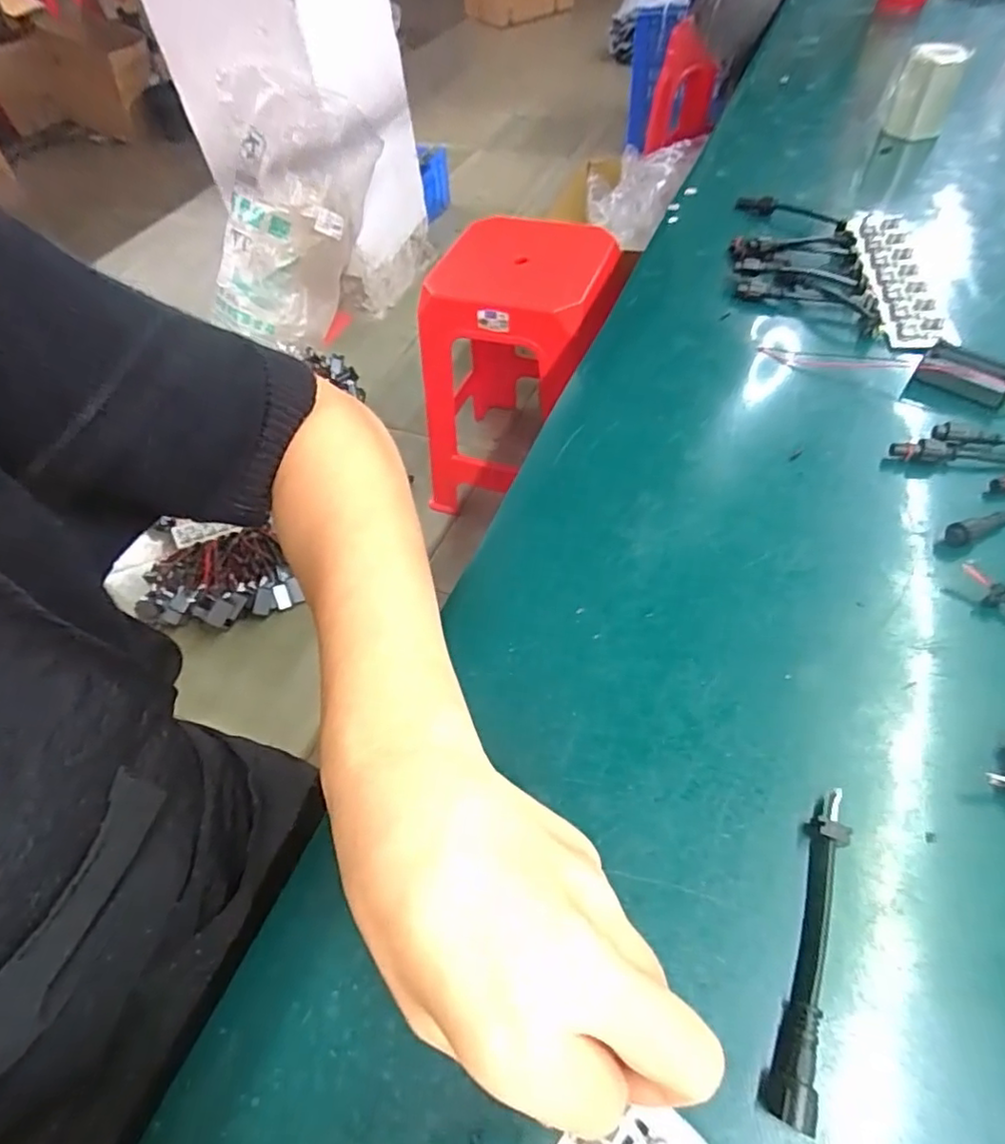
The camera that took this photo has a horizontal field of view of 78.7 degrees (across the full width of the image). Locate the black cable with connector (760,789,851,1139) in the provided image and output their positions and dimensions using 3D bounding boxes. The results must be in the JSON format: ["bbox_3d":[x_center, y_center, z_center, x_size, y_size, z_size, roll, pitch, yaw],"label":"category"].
[{"bbox_3d":[0.110,0.130,0.217,0.013,0.011,0.106,18,58,17],"label":"black cable with connector"}]

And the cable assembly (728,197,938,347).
[{"bbox_3d":[0.249,-0.243,0.472,0.134,0.019,0.192,10,56,11],"label":"cable assembly"}]

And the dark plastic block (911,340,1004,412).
[{"bbox_3d":[0.287,-0.122,0.379,0.051,0.017,0.030,34,63,25],"label":"dark plastic block"}]

